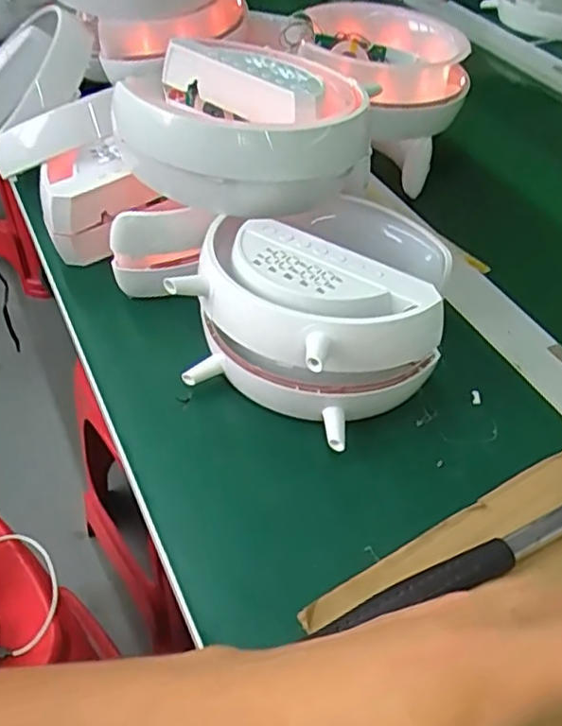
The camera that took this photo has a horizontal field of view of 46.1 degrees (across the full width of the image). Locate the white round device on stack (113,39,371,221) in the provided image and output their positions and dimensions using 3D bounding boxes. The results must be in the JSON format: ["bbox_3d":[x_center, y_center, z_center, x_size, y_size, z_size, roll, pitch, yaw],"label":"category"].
[{"bbox_3d":[-0.022,-0.159,0.433,0.156,0.063,0.156,1,46,-1],"label":"white round device on stack"}]

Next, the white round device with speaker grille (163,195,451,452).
[{"bbox_3d":[0.027,-0.035,0.396,0.140,0.086,0.161,20,48,17],"label":"white round device with speaker grille"}]

